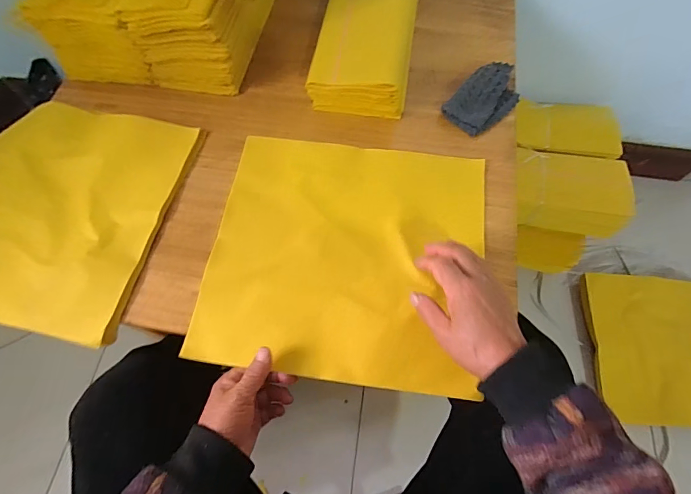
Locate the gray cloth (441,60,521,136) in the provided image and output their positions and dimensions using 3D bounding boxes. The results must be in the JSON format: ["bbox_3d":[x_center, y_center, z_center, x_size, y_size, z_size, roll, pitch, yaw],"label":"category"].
[{"bbox_3d":[0.194,-0.208,0.532,0.069,0.042,0.107,40,72,16],"label":"gray cloth"}]

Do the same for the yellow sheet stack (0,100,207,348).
[{"bbox_3d":[-0.370,-0.056,0.477,0.293,0.013,0.297,11,66,5],"label":"yellow sheet stack"}]

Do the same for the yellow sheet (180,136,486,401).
[{"bbox_3d":[0.001,0.001,0.449,0.308,0.012,0.292,7,66,6],"label":"yellow sheet"}]

